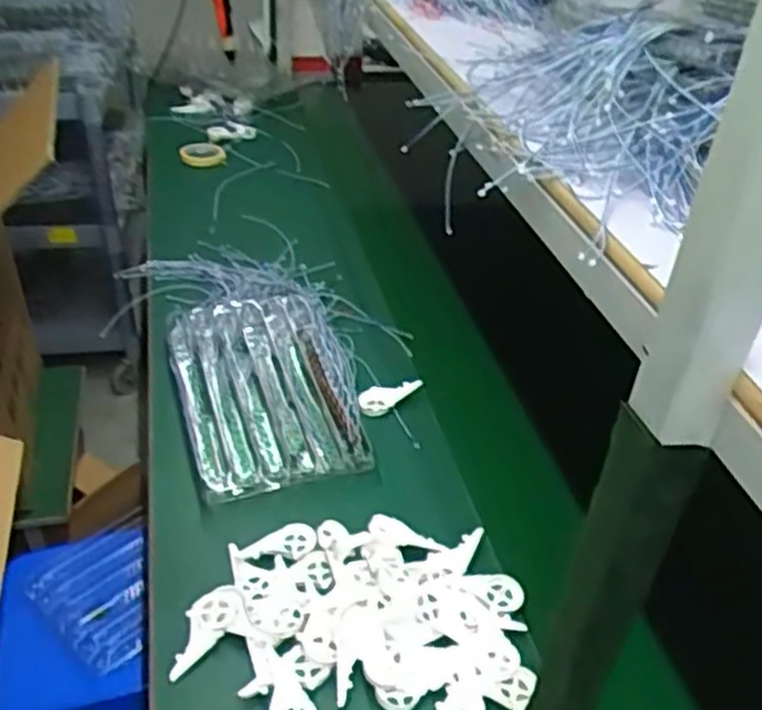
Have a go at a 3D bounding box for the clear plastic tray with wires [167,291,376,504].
[{"bbox_3d":[-0.163,0.037,1.104,0.238,0.044,0.389,-10,40,-16],"label":"clear plastic tray with wires"}]

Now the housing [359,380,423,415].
[{"bbox_3d":[0.016,0.060,1.105,0.092,0.021,0.044,-10,40,-16],"label":"housing"}]

